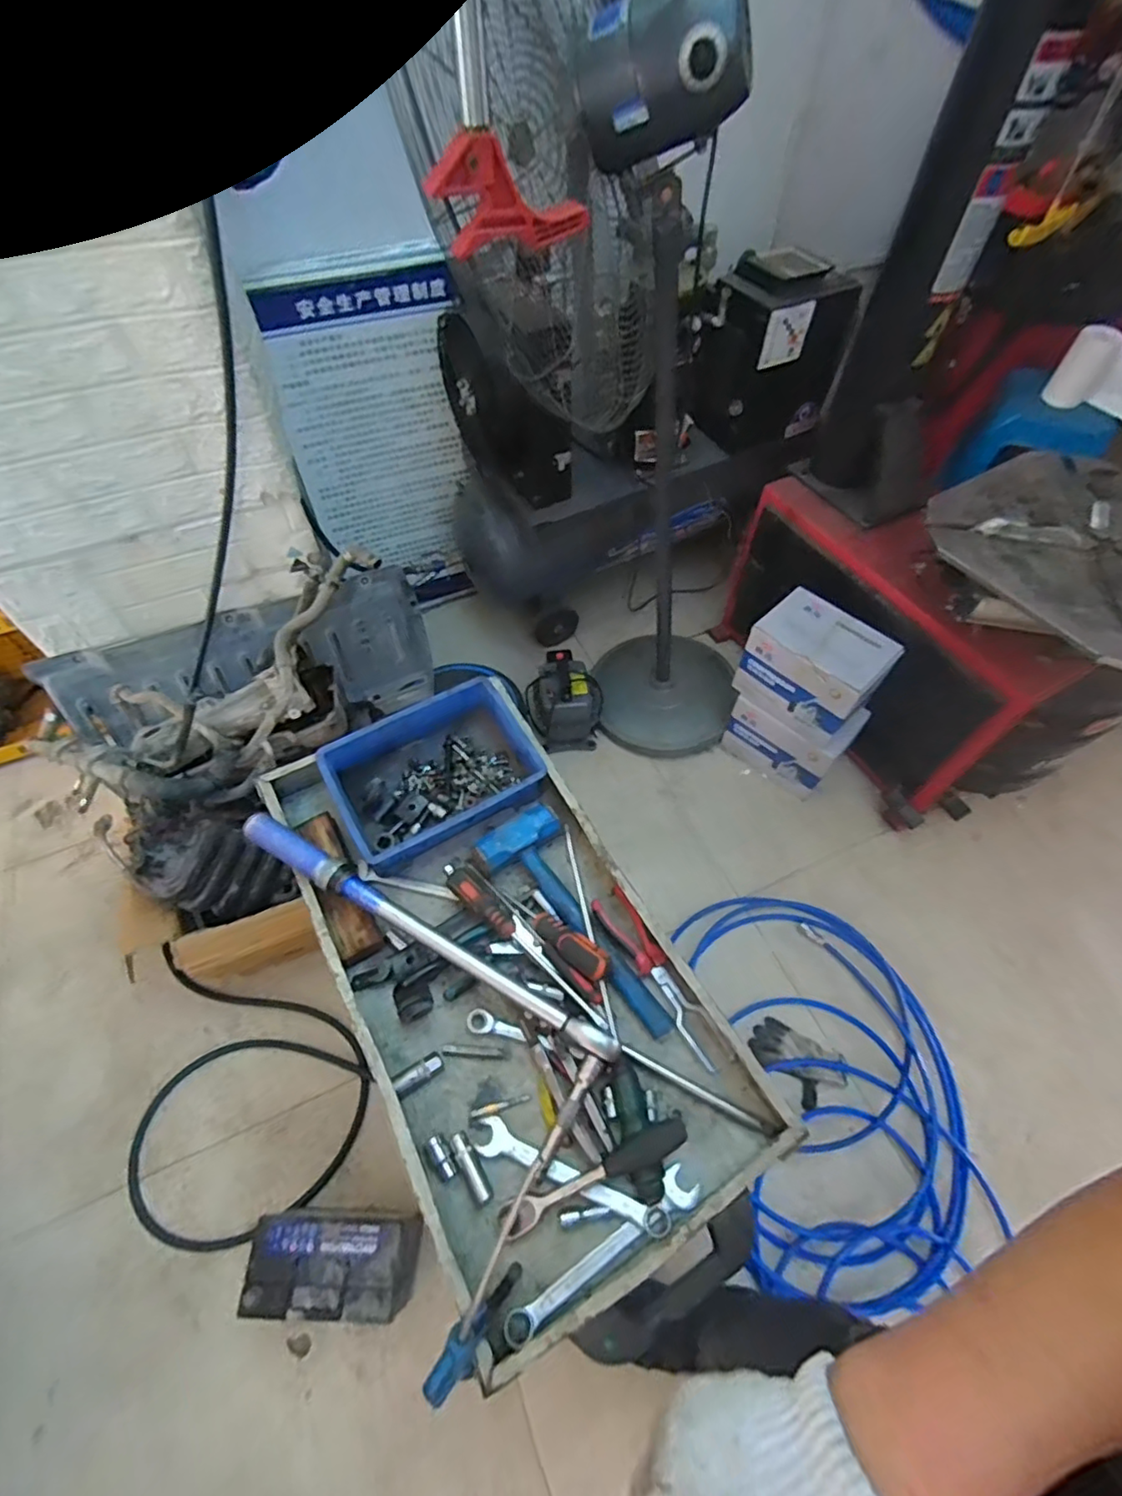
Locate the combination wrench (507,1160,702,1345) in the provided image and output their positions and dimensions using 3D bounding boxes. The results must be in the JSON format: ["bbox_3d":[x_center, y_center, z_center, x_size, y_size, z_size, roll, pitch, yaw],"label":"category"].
[{"bbox_3d":[0.040,0.466,0.561,0.205,0.018,0.033,-26,61,-18],"label":"combination wrench"}]

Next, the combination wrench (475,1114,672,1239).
[{"bbox_3d":[0.009,0.418,0.590,0.198,0.014,0.034,20,58,11],"label":"combination wrench"}]

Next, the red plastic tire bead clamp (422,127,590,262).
[{"bbox_3d":[-0.050,-0.570,0.620,0.161,0.094,0.035,-12,58,-10],"label":"red plastic tire bead clamp"}]

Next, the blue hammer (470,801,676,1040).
[{"bbox_3d":[0.005,0.209,0.707,0.110,0.049,0.295,-24,60,-17],"label":"blue hammer"}]

